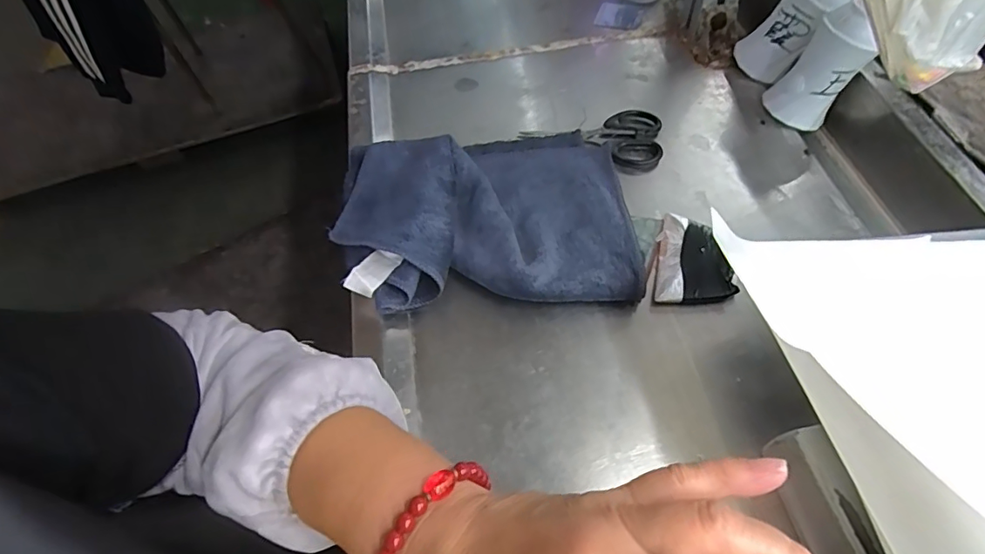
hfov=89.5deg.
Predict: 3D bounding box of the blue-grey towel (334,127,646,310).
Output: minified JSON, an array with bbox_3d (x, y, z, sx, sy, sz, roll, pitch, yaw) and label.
[{"bbox_3d":[-0.011,-0.065,0.413,0.243,0.046,0.190,-4,58,5],"label":"blue-grey towel"}]

